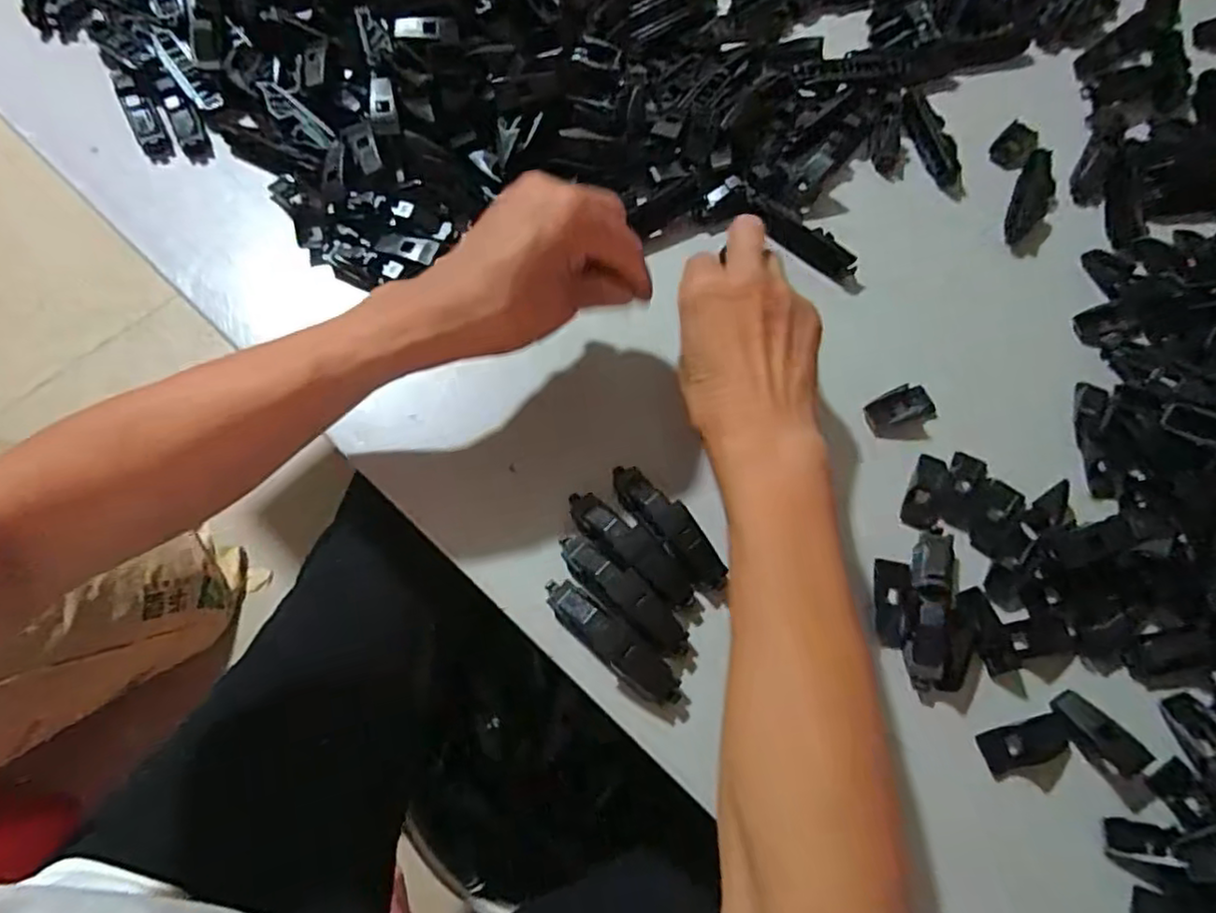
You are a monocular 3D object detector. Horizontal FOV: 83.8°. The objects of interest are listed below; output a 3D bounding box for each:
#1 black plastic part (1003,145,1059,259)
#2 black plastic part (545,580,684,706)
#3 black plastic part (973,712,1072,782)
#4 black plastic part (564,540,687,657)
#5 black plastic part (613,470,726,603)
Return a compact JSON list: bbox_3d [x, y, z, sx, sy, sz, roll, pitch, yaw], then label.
[{"bbox_3d":[0.283,-0.167,0.448,0.029,0.011,0.082,24,69,7],"label":"black plastic part"},{"bbox_3d":[0.002,0.091,0.331,0.081,0.016,0.018,38,72,12],"label":"black plastic part"},{"bbox_3d":[0.197,0.136,0.321,0.039,0.007,0.019,-16,70,-9],"label":"black plastic part"},{"bbox_3d":[0.007,0.069,0.336,0.080,0.020,0.020,41,72,13],"label":"black plastic part"},{"bbox_3d":[0.033,0.038,0.350,0.019,0.017,0.085,-36,74,-15],"label":"black plastic part"}]

